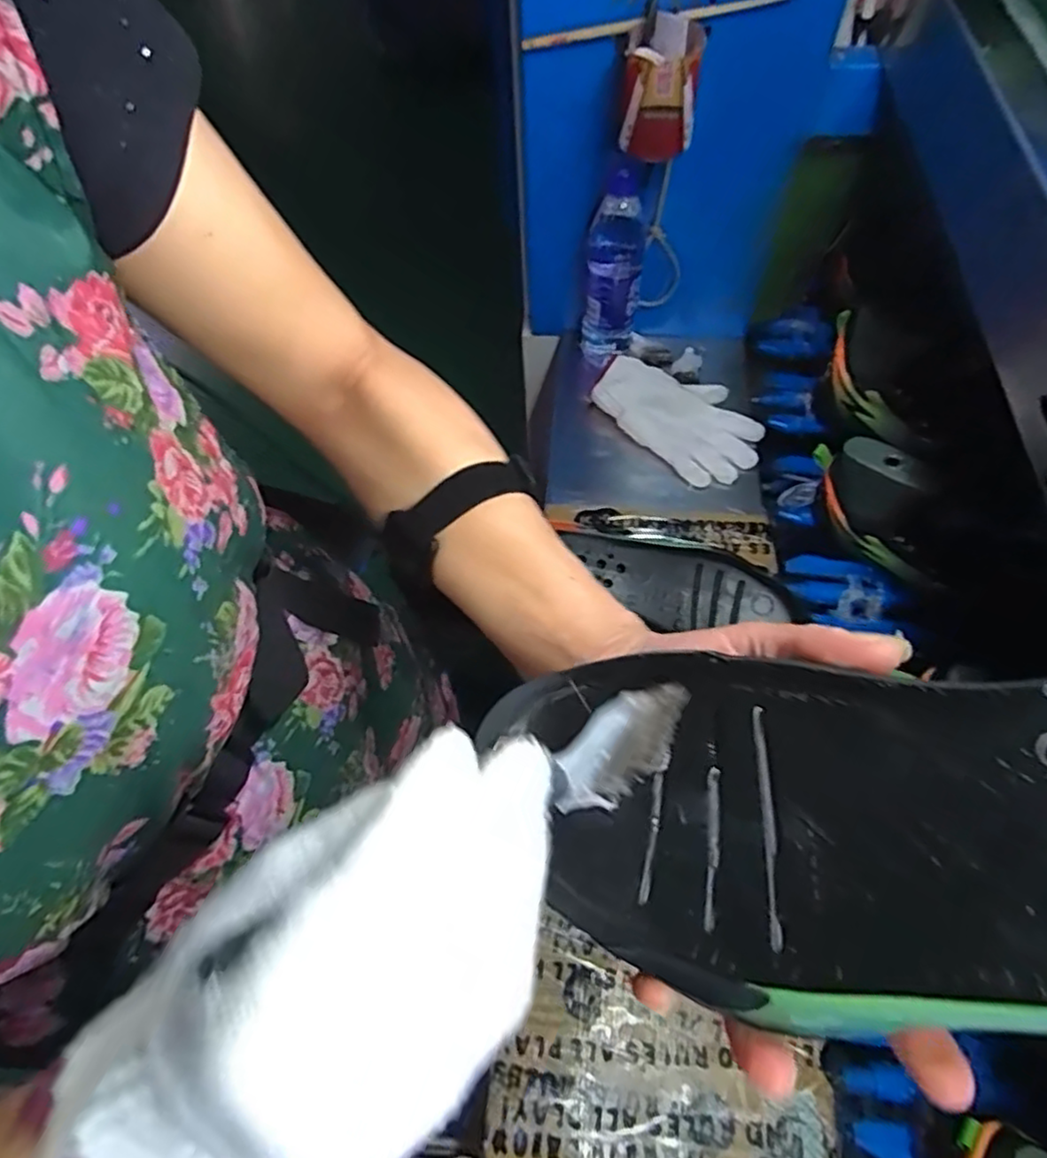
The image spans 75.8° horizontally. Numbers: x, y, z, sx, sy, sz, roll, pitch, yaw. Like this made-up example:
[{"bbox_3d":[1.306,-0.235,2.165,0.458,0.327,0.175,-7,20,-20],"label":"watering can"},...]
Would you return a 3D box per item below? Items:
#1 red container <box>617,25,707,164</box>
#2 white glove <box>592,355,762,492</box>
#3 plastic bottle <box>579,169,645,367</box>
[{"bbox_3d":[0.123,-0.437,0.606,0.065,0.088,0.057,11,59,11],"label":"red container"},{"bbox_3d":[0.185,-0.191,0.778,0.115,0.032,0.188,-43,82,-14],"label":"white glove"},{"bbox_3d":[0.101,-0.347,0.764,0.064,0.215,0.054,2,58,5],"label":"plastic bottle"}]

